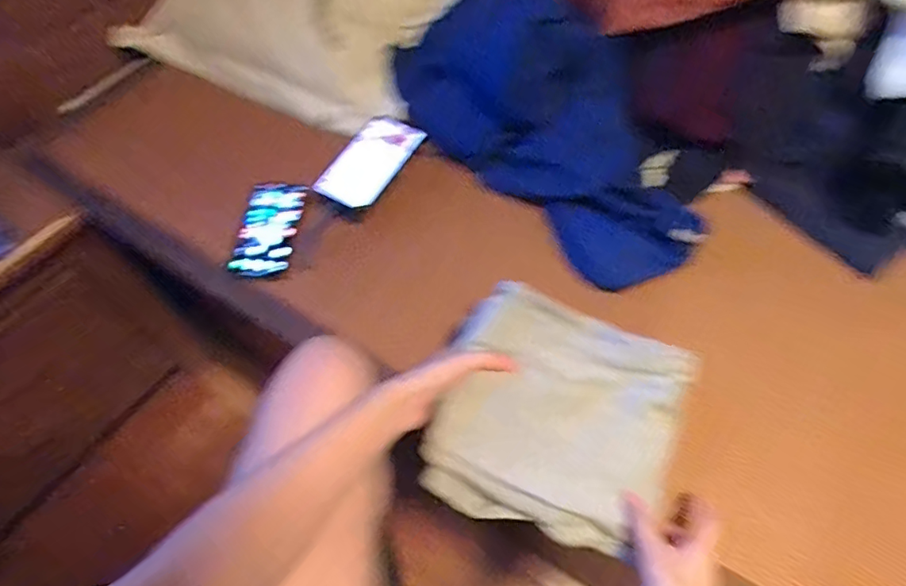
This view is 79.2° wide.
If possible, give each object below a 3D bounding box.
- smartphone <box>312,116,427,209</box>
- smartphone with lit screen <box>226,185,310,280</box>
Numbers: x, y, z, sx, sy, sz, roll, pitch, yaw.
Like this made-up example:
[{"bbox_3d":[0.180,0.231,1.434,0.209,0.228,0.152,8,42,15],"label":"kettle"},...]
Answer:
[{"bbox_3d":[-0.113,-0.186,0.762,0.087,0.012,0.161,30,68,9],"label":"smartphone"},{"bbox_3d":[-0.249,-0.090,0.744,0.072,0.014,0.150,9,63,-5],"label":"smartphone with lit screen"}]

